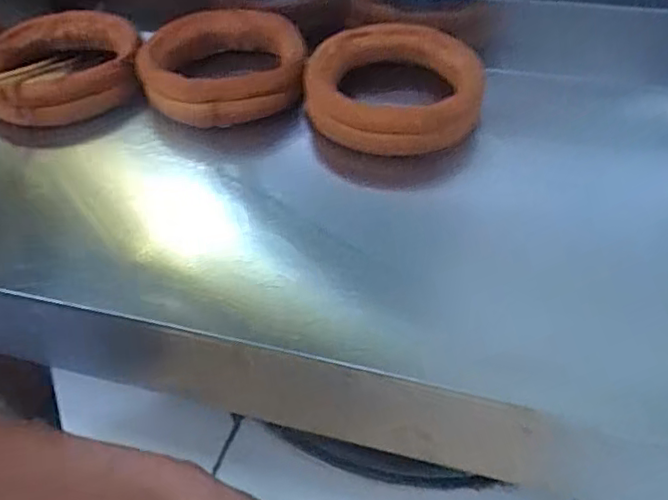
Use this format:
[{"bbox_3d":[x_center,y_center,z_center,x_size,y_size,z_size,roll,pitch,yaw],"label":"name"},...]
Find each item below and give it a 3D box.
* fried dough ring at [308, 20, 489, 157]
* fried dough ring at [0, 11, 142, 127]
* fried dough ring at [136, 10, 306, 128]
[{"bbox_3d":[0.071,-0.221,0.783,0.198,0.082,0.215,-2,46,2],"label":"fried dough ring"},{"bbox_3d":[-0.390,-0.263,0.860,0.212,0.066,0.200,1,46,-1],"label":"fried dough ring"},{"bbox_3d":[-0.156,-0.254,0.845,0.222,0.077,0.199,-13,47,-8],"label":"fried dough ring"}]

